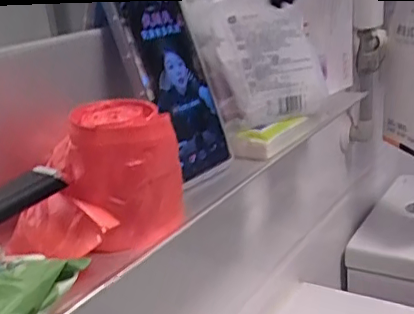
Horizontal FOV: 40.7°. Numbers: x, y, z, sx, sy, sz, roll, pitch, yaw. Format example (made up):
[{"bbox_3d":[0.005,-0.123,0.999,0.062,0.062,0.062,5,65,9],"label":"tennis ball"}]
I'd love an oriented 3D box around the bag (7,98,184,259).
[{"bbox_3d":[-0.068,0.016,0.364,0.088,0.081,0.108,3,20,21],"label":"bag"}]

